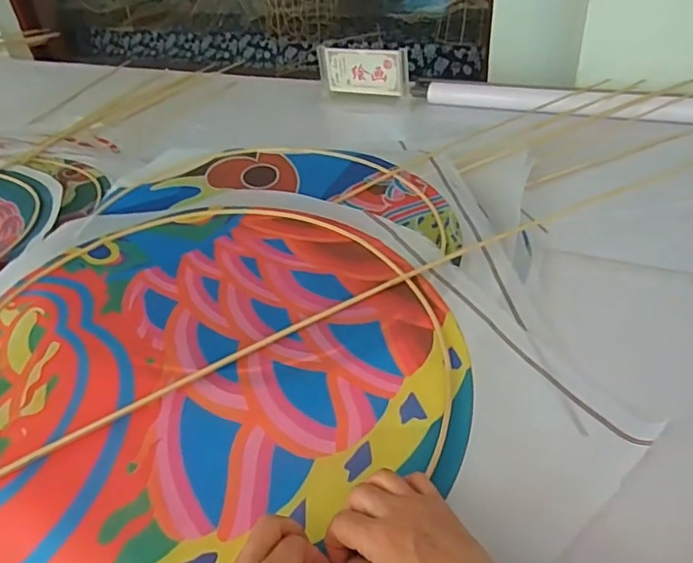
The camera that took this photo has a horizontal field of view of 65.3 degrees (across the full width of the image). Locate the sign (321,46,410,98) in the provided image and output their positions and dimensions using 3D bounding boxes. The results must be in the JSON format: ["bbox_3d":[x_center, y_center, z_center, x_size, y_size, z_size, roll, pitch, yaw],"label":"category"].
[{"bbox_3d":[0.039,-0.491,1.268,0.224,0.095,0.033,14,39,30],"label":"sign"}]

